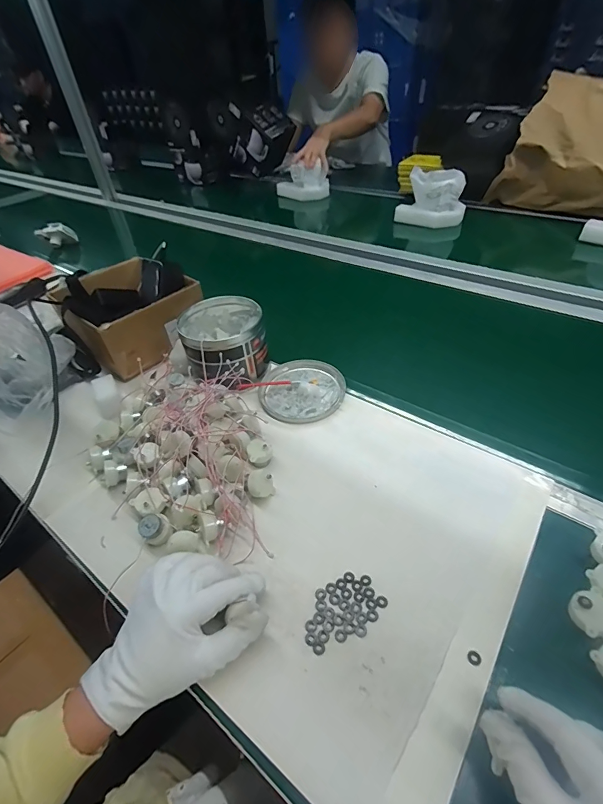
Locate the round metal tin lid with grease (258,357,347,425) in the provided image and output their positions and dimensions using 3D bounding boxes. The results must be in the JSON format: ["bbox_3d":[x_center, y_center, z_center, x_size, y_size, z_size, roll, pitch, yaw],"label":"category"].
[{"bbox_3d":[0.001,-0.022,0.598,0.129,0.014,0.136,-3,43,3],"label":"round metal tin lid with grease"}]

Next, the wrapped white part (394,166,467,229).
[{"bbox_3d":[0.367,-0.574,1.084,0.186,0.122,0.093,13,46,18],"label":"wrapped white part"}]

